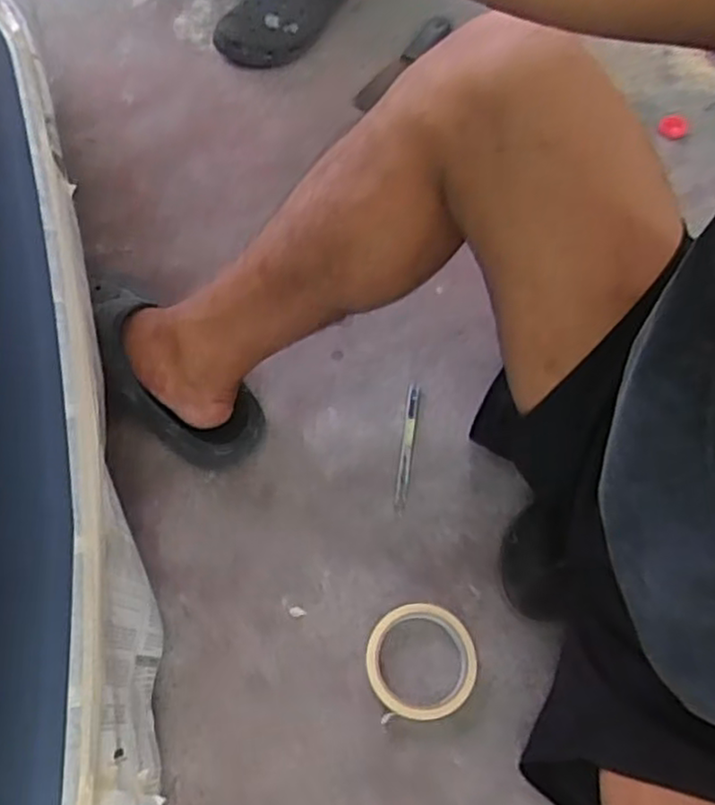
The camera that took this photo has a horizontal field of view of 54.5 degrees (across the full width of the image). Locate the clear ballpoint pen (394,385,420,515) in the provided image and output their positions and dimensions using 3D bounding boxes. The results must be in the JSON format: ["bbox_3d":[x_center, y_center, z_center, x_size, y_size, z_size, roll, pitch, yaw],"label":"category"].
[{"bbox_3d":[0.052,0.042,0.715,0.015,0.014,0.138,9,65,1],"label":"clear ballpoint pen"}]

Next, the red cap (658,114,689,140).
[{"bbox_3d":[0.422,-0.367,0.929,0.040,0.033,0.009,10,65,2],"label":"red cap"}]

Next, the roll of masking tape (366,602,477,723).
[{"bbox_3d":[0.059,0.233,0.625,0.099,0.015,0.097,1,65,-3],"label":"roll of masking tape"}]

